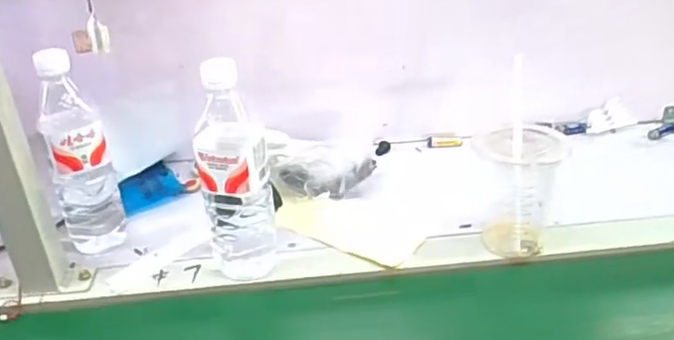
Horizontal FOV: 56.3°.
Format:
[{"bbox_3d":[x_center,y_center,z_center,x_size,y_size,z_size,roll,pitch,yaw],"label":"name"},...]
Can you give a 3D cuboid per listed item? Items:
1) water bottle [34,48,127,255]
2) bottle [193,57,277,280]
[{"bbox_3d":[-0.278,-0.015,0.677,0.060,0.223,0.055,-17,32,-23],"label":"water bottle"},{"bbox_3d":[-0.101,0.006,0.622,0.070,0.224,0.062,-9,30,-10],"label":"bottle"}]

